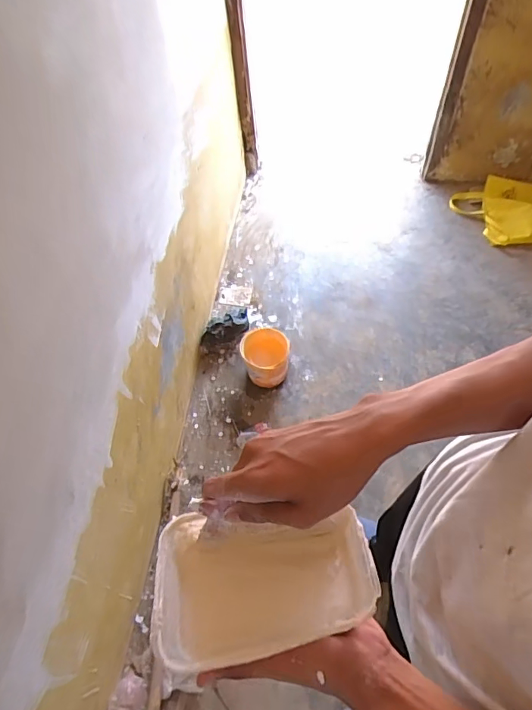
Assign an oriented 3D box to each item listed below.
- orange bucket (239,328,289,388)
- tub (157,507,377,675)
[{"bbox_3d":[-0.002,0.009,1.610,0.158,0.174,0.148,-2,59,3],"label":"orange bucket"},{"bbox_3d":[-0.002,0.183,0.375,0.168,0.059,0.101,-3,61,0],"label":"tub"}]

